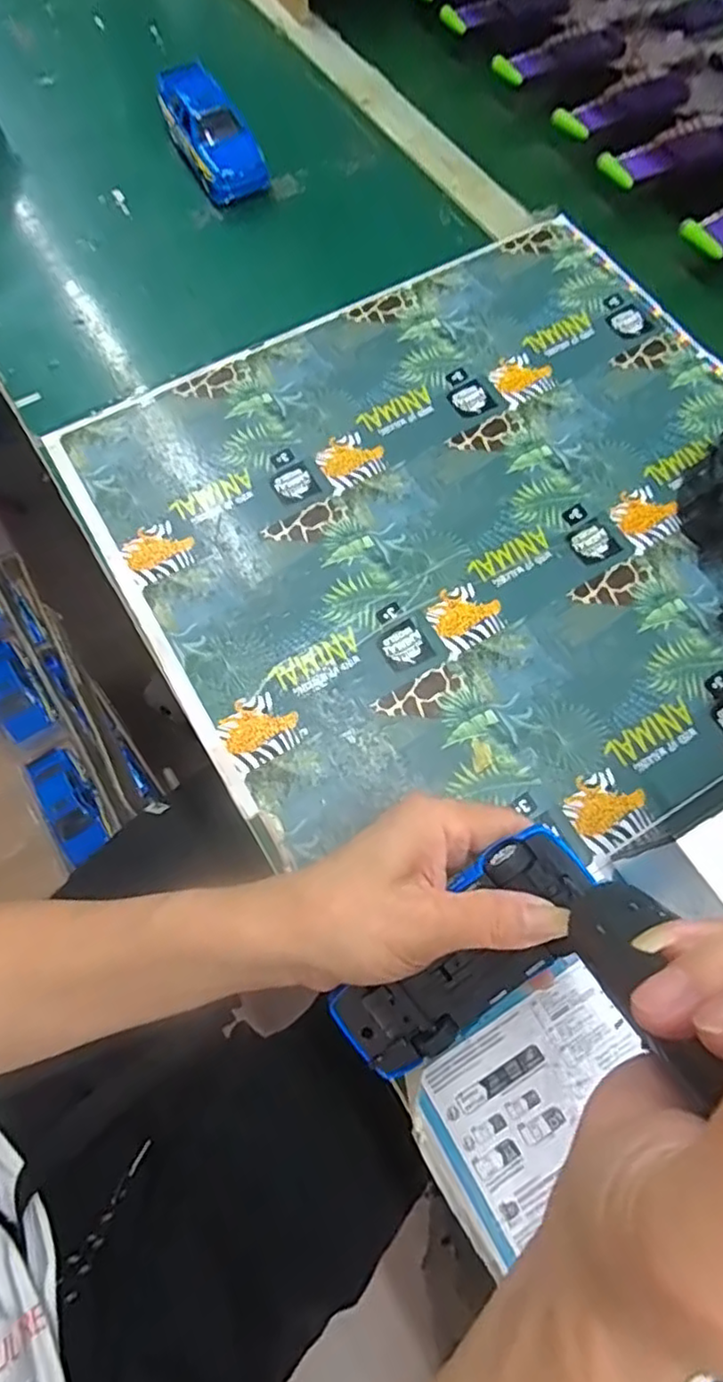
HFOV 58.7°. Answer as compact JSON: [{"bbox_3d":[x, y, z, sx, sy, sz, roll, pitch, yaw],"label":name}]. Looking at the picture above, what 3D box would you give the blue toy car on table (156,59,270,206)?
[{"bbox_3d":[-0.128,-0.465,0.539,0.056,0.042,0.123,-23,72,-10],"label":"blue toy car on table"}]

